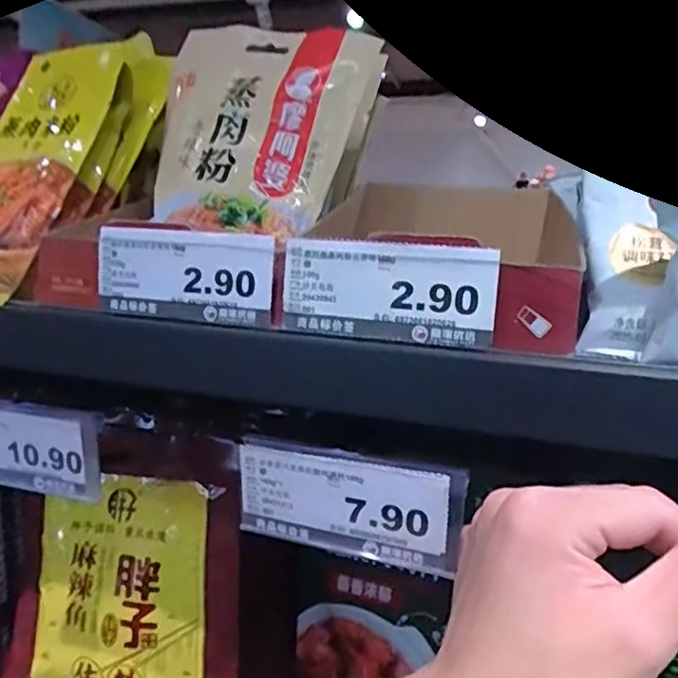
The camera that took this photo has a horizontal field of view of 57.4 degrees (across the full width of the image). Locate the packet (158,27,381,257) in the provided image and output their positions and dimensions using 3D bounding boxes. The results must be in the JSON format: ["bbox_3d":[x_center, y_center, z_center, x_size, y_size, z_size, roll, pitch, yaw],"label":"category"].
[{"bbox_3d":[-0.051,-0.126,0.363,0.123,0.138,0.016,8,-12,19],"label":"packet"}]

